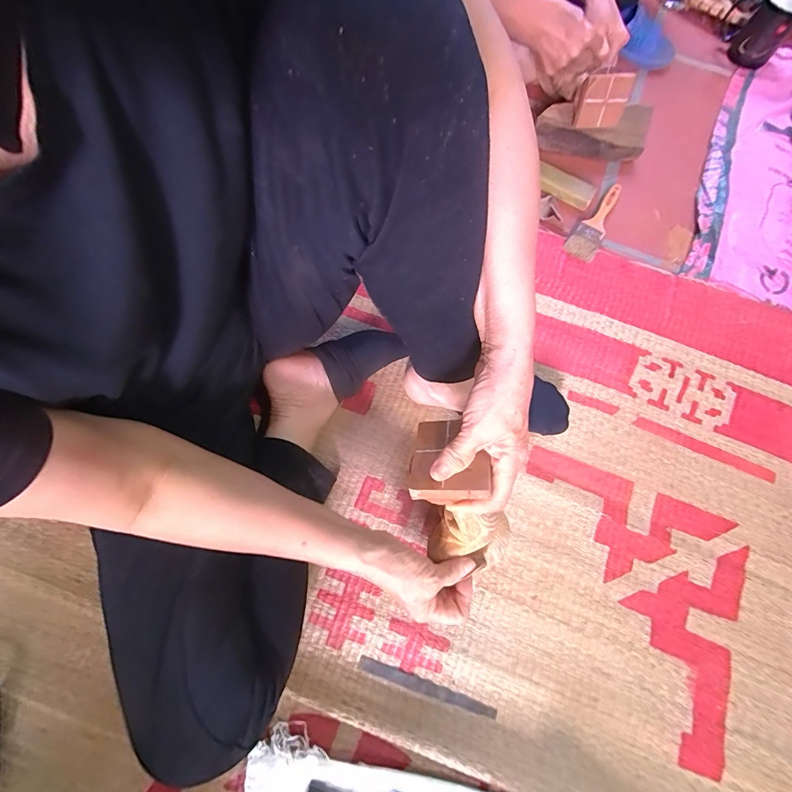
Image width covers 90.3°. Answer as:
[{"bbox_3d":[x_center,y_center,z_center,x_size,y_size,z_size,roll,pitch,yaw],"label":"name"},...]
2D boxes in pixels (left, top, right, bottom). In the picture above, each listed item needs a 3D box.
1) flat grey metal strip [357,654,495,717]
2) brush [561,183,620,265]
[{"bbox_3d":[0.035,0.336,0.453,0.162,0.005,0.014,19,73,4],"label":"flat grey metal strip"},{"bbox_3d":[0.335,-0.286,0.653,0.049,0.013,0.169,37,74,9],"label":"brush"}]

